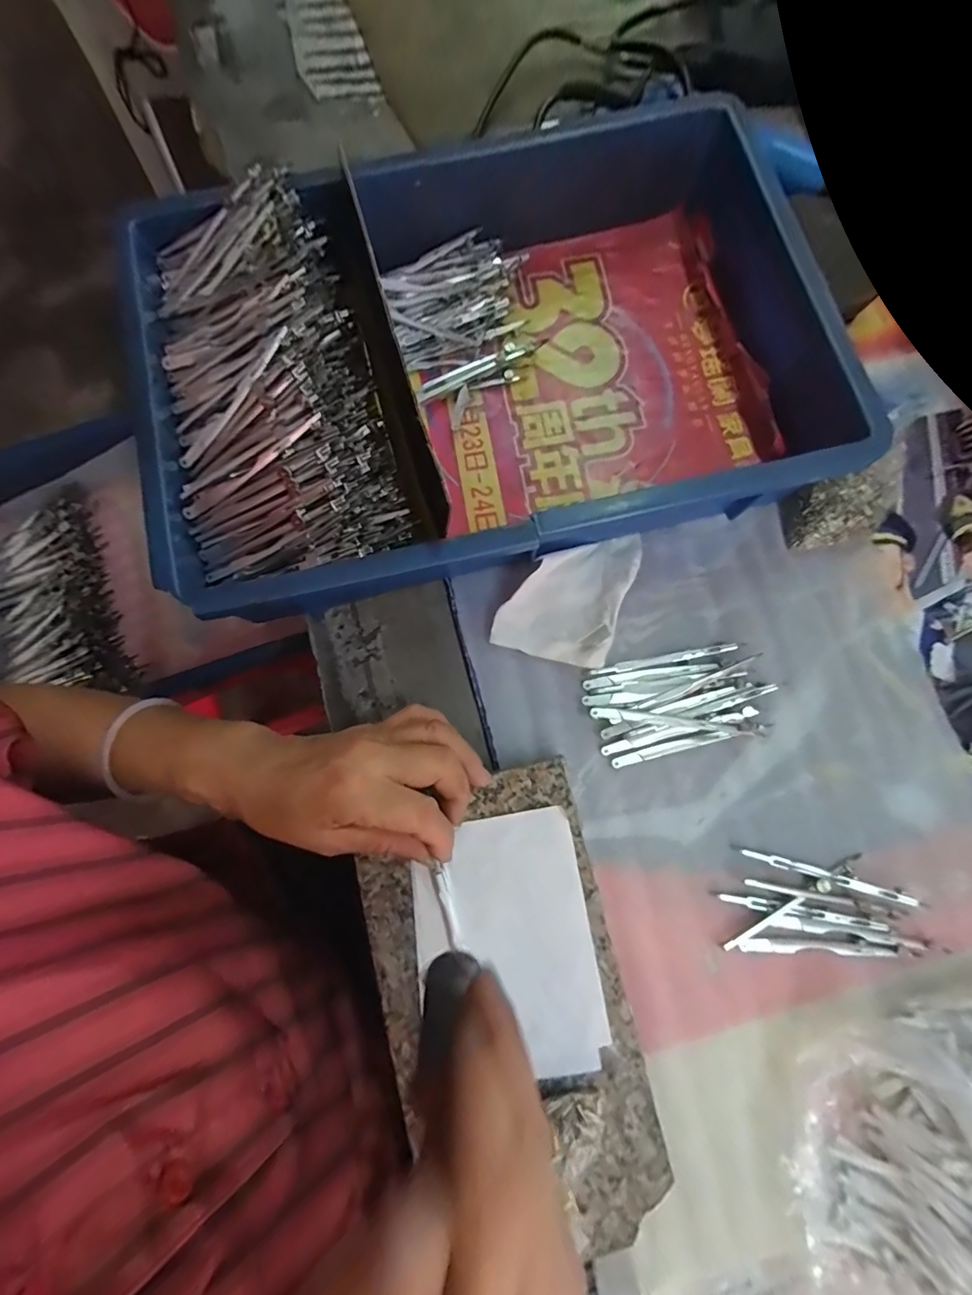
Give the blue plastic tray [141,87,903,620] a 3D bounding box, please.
[{"bbox_3d":[0.001,-0.192,0.322,0.418,0.082,0.278,-16,80,-3],"label":"blue plastic tray"}]

